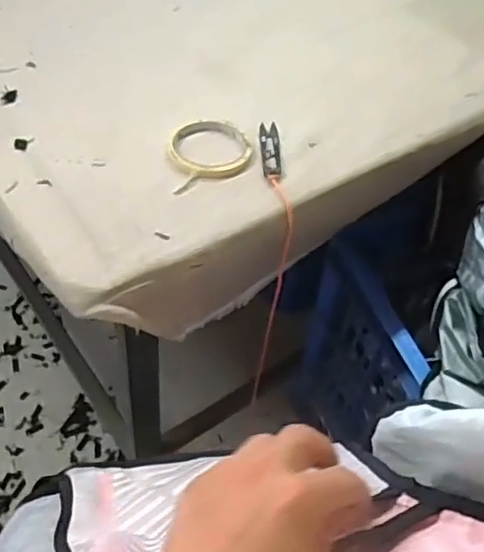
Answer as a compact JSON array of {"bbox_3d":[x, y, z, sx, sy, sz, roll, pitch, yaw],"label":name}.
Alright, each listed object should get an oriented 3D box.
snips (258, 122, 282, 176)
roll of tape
[{"bbox_3d":[0.031,-0.139,0.684,0.023,0.005,0.089,1,51,-5],"label":"snips"},{"bbox_3d":[-0.033,-0.132,0.669,0.091,0.011,0.103,-6,51,-10],"label":"roll of tape"}]

